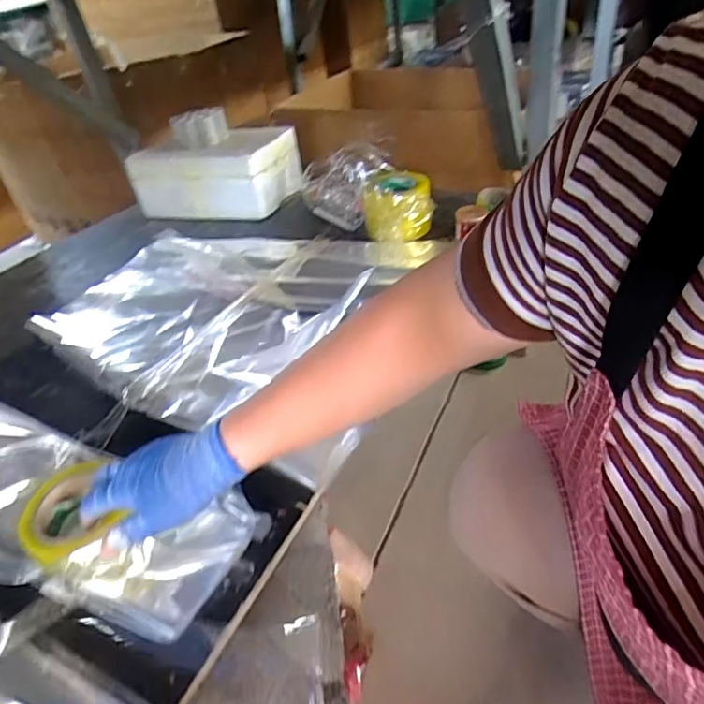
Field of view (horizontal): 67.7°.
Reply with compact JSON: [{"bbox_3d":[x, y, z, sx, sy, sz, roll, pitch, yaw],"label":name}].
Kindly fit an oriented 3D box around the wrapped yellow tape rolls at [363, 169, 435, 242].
[{"bbox_3d":[0.089,-0.268,0.993,0.122,0.109,0.128,-6,37,4],"label":"wrapped yellow tape rolls"}]

